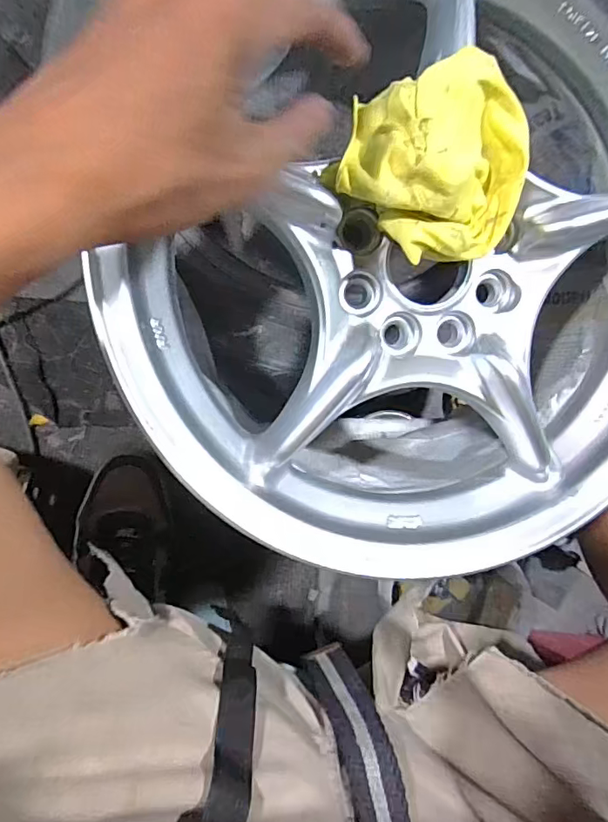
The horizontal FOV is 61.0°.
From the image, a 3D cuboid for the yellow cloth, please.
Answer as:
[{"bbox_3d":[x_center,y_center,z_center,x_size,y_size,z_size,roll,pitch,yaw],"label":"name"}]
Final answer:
[{"bbox_3d":[0.082,-0.145,0.295,0.107,0.041,0.105,42,84,-6],"label":"yellow cloth"}]

